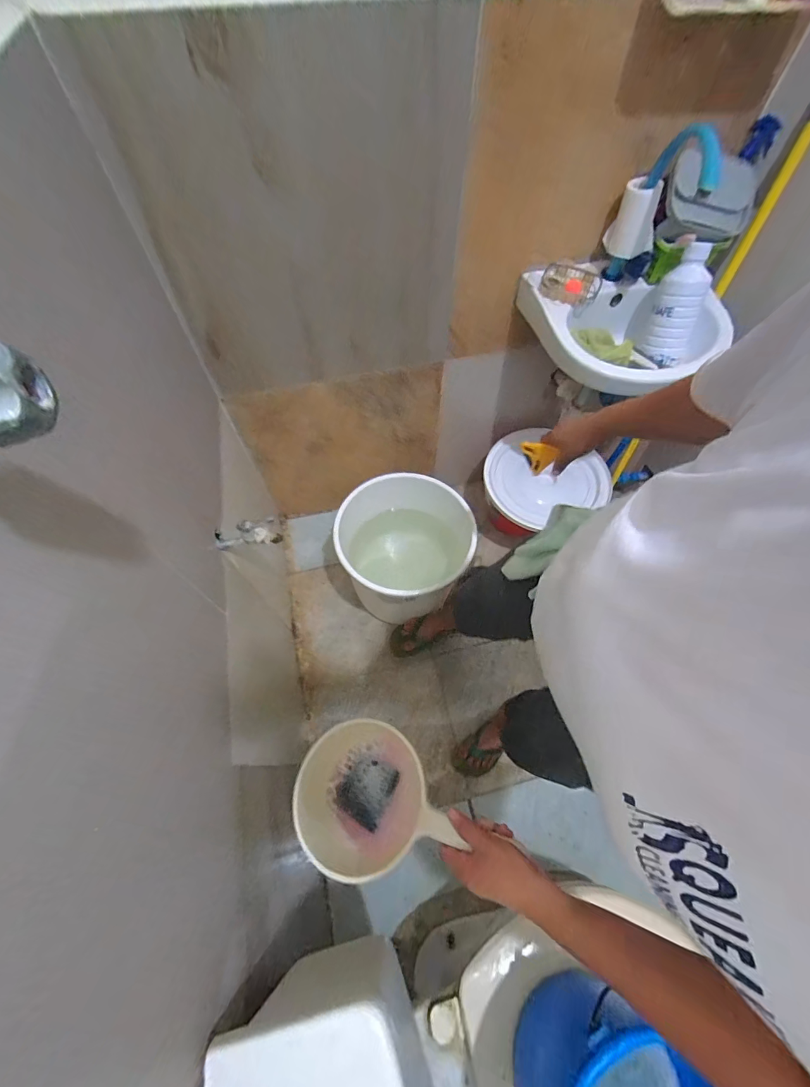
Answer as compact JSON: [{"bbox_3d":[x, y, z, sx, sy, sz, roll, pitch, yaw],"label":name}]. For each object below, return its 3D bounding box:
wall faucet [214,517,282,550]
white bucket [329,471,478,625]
[{"bbox_3d":[-0.321,-0.016,0.802,0.128,0.083,0.044,2,61,1],"label":"wall faucet"},{"bbox_3d":[-0.016,0.044,1.260,0.410,0.366,0.364,10,62,5],"label":"white bucket"}]

